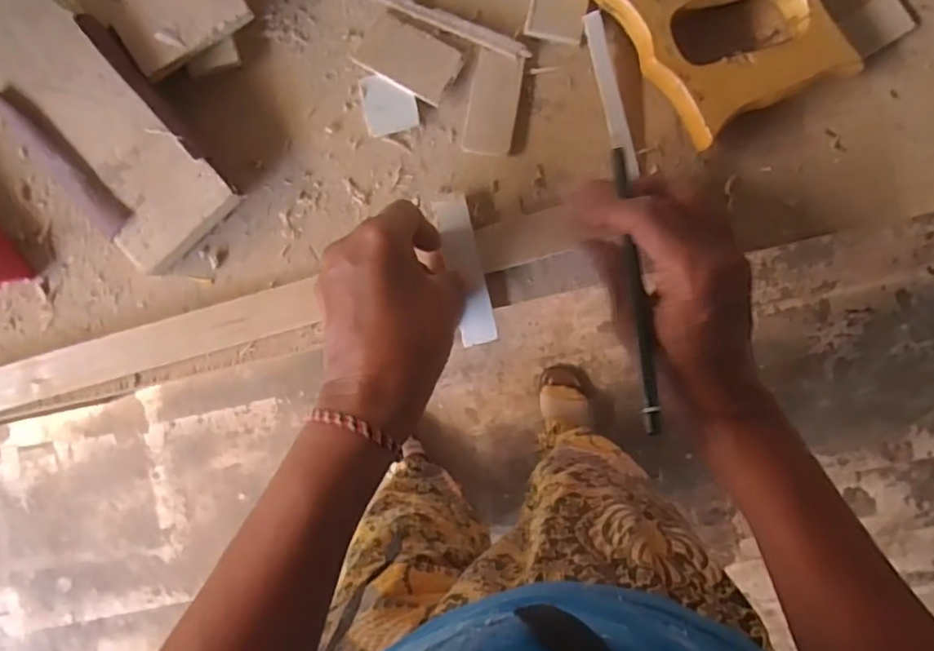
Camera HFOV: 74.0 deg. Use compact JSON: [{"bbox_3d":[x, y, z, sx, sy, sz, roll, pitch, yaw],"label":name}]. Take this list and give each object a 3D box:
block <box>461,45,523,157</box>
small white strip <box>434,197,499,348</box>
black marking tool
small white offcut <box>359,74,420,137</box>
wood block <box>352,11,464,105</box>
[{"bbox_3d":[0.015,-0.124,0.346,0.028,0.005,0.056,10,92,2],"label":"block"},{"bbox_3d":[-0.001,-0.030,0.346,0.019,0.004,0.081,-14,91,2],"label":"small white strip"},{"bbox_3d":[0.082,-0.020,0.301,0.007,0.007,0.142,-4,77,2],"label":"black marking tool"},{"bbox_3d":[-0.044,-0.125,0.350,0.029,0.005,0.033,-14,91,2],"label":"small white offcut"},{"bbox_3d":[-0.033,-0.151,0.347,0.056,0.007,0.033,30,92,1],"label":"wood block"}]

